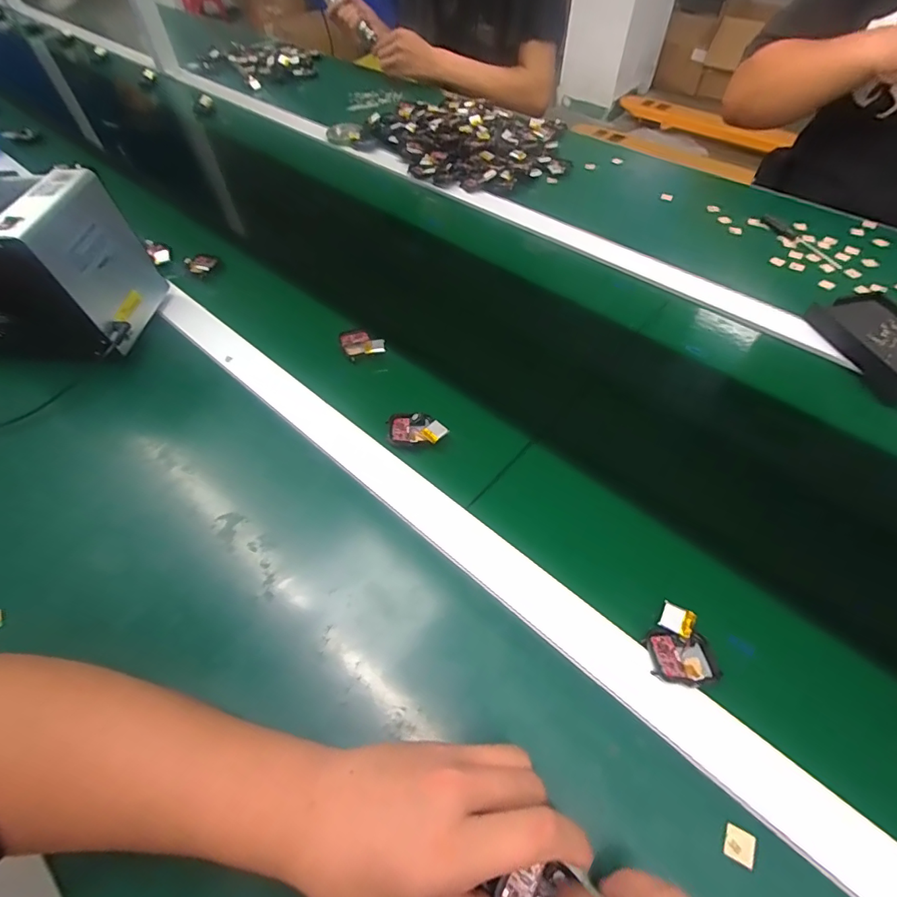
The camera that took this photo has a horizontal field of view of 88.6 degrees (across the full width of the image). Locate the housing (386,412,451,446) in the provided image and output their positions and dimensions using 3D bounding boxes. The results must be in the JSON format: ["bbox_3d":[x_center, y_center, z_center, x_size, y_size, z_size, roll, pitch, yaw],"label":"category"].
[{"bbox_3d":[-0.030,-0.020,0.439,0.056,0.014,0.034,-2,55,1],"label":"housing"}]

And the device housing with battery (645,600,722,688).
[{"bbox_3d":[0.161,0.138,0.324,0.044,0.016,0.052,-6,55,-2],"label":"device housing with battery"}]

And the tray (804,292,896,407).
[{"bbox_3d":[0.470,-0.115,0.498,0.106,0.023,0.142,-12,55,-6],"label":"tray"}]

